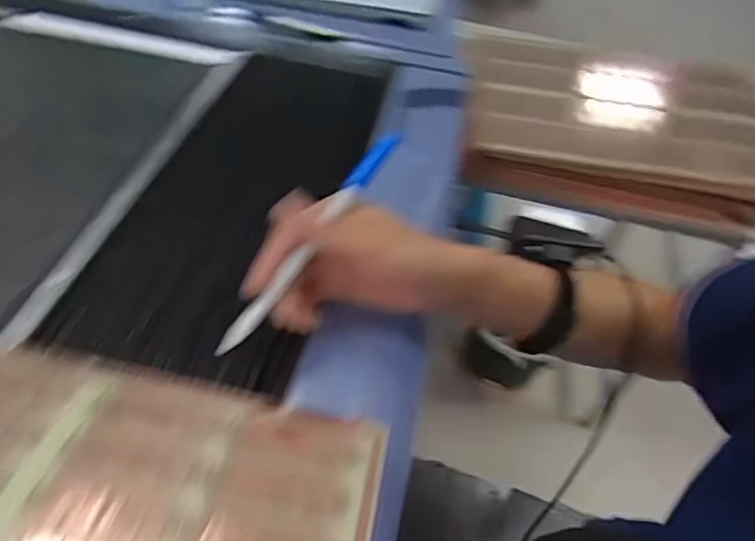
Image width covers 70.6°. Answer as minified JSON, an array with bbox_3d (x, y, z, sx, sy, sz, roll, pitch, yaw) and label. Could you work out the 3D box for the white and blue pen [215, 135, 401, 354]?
[{"bbox_3d":[-0.040,-0.020,0.327,0.012,0.015,0.171,32,77,19],"label":"white and blue pen"}]

